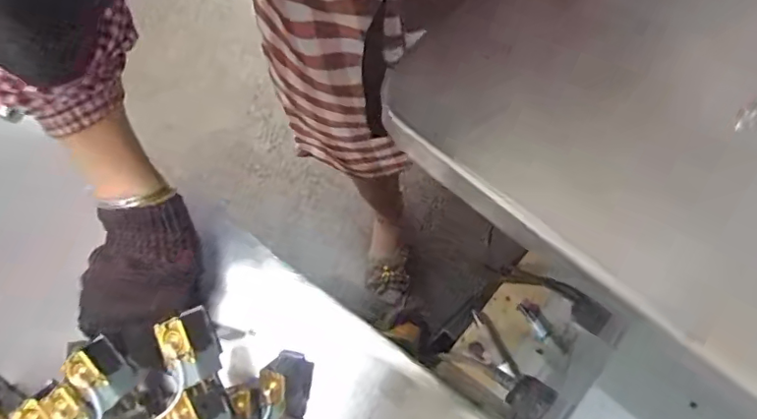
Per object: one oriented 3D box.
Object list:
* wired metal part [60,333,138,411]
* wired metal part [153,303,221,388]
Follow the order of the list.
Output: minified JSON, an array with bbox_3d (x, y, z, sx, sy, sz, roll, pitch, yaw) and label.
[{"bbox_3d":[-0.215,0.127,0.425,0.045,0.027,0.031,42,77,11],"label":"wired metal part"},{"bbox_3d":[-0.139,0.101,0.407,0.033,0.026,0.052,-24,75,-8],"label":"wired metal part"}]

